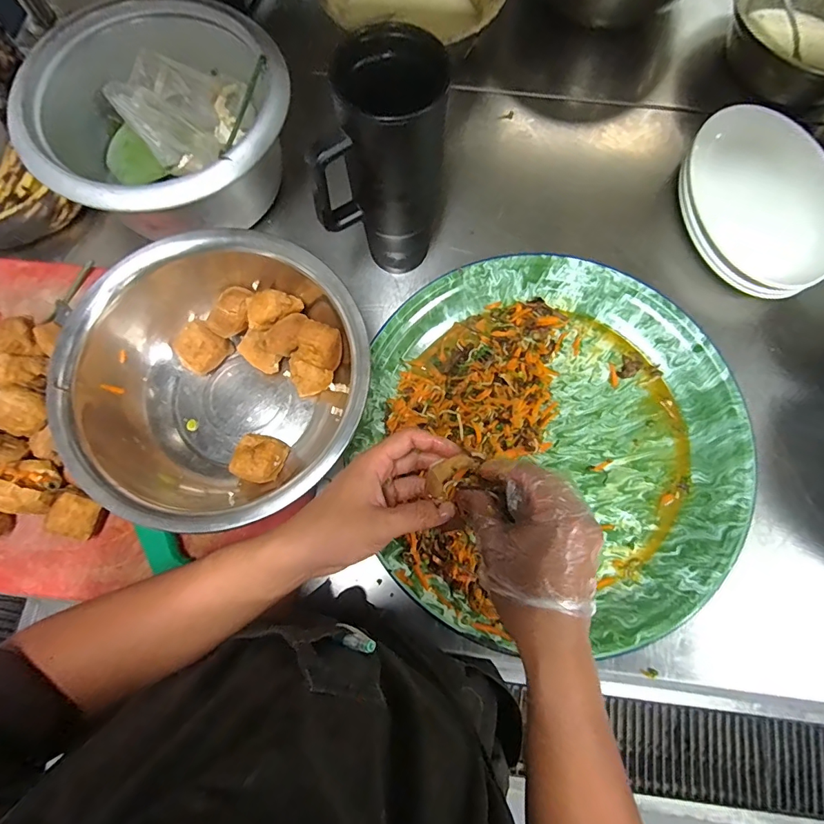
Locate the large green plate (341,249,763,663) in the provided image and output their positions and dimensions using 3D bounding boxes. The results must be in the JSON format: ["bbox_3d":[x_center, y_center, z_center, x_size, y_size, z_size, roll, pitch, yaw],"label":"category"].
[{"bbox_3d":[0.155,0.027,0.493,0.417,0.055,0.418,0,76,0],"label":"large green plate"}]

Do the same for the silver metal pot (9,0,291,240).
[{"bbox_3d":[-0.277,-0.334,0.521,0.269,0.118,0.263,0,76,0],"label":"silver metal pot"}]

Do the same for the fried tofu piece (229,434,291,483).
[{"bbox_3d":[-0.164,0.050,0.474,0.051,0.035,0.050,0,76,0],"label":"fried tofu piece"}]

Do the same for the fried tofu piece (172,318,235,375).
[{"bbox_3d":[-0.239,-0.073,0.498,0.046,0.040,0.053,39,79,9],"label":"fried tofu piece"}]

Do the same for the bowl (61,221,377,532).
[{"bbox_3d":[-0.194,-0.036,0.464,0.288,0.107,0.275,-38,79,-9],"label":"bowl"}]

